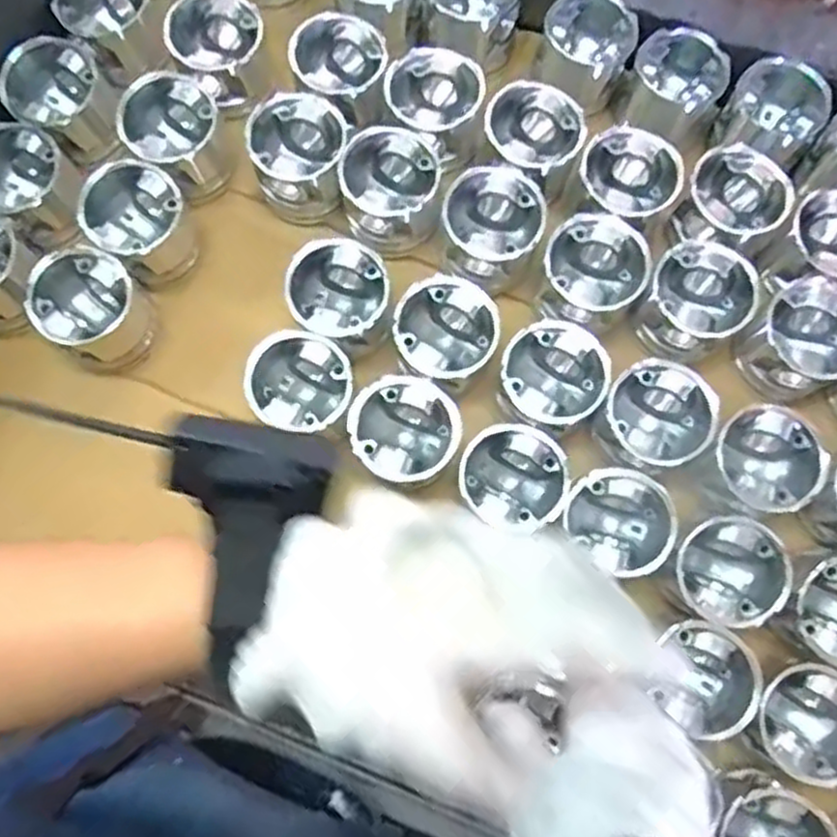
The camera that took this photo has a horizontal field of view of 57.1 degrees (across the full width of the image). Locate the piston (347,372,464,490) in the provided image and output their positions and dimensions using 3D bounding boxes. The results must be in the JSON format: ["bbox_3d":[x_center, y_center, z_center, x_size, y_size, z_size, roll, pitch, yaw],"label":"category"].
[{"bbox_3d":[-0.011,0.013,0.697,0.090,0.064,0.094,0,79,-1],"label":"piston"}]

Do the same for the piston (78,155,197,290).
[{"bbox_3d":[-0.263,-0.184,0.747,0.096,0.093,0.090,44,82,7],"label":"piston"}]

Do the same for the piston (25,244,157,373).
[{"bbox_3d":[-0.301,-0.100,0.718,0.090,0.081,0.096,0,79,-1],"label":"piston"}]

